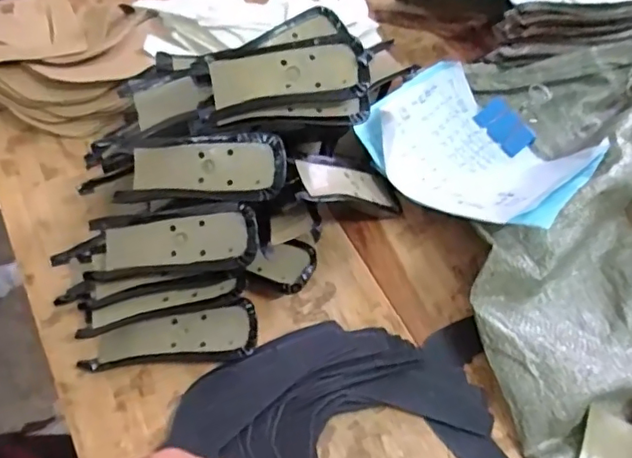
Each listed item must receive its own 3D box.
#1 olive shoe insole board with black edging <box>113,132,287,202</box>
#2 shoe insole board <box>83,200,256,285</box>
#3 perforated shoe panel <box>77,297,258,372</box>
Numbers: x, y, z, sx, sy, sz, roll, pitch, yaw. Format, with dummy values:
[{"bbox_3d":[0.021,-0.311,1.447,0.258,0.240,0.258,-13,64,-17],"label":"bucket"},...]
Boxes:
[{"bbox_3d":[-0.078,-0.041,0.388,0.115,0.010,0.044,0,86,9],"label":"olive shoe insole board with black edging"},{"bbox_3d":[-0.097,0.009,0.385,0.117,0.007,0.044,-7,80,11],"label":"shoe insole board"},{"bbox_3d":[-0.099,0.075,0.394,0.114,0.010,0.037,-5,60,-7],"label":"perforated shoe panel"}]

